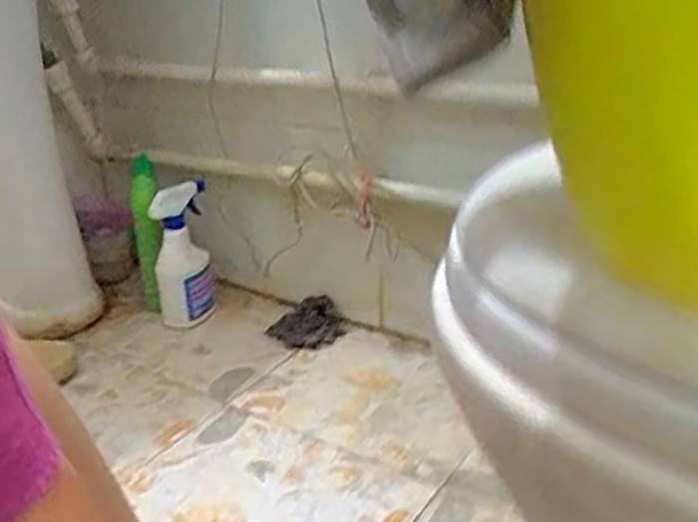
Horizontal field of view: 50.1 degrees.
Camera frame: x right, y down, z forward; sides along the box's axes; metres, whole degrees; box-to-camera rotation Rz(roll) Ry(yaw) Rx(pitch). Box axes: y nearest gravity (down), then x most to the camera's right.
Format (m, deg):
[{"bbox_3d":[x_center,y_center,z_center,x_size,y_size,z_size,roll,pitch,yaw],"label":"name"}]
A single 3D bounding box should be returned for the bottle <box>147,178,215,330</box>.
[{"bbox_3d":[-0.247,-0.006,1.107,0.080,0.217,0.062,-10,24,-18],"label":"bottle"}]

